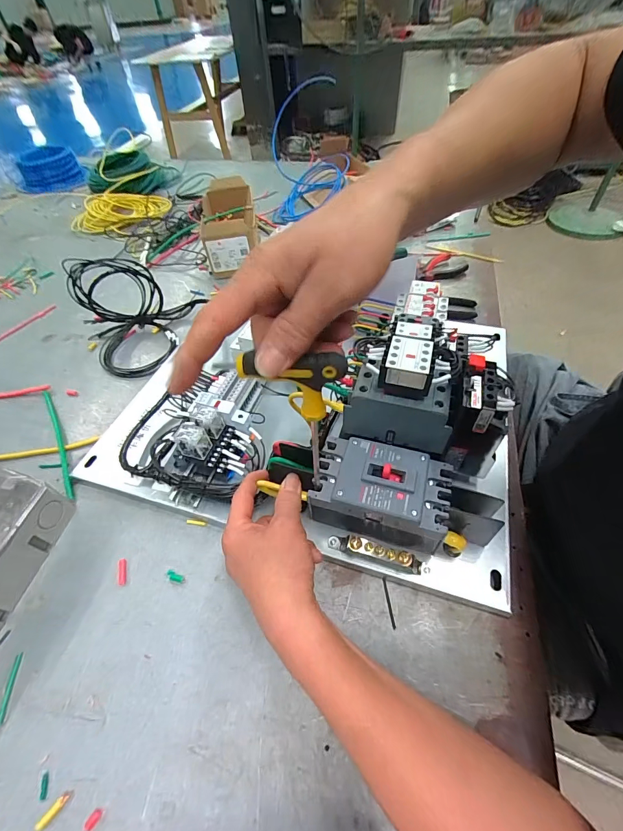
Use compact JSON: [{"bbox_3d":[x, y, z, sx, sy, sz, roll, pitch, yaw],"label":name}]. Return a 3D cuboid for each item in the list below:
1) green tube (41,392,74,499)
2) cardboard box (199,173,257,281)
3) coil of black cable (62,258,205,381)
[{"bbox_3d":[-0.347,0.031,0.493,0.009,0.004,0.208,-29,55,-18],"label":"green tube"},{"bbox_3d":[-0.176,-0.413,0.781,0.119,0.096,0.247,-11,52,-5],"label":"cardboard box"},{"bbox_3d":[-0.277,-0.180,0.583,0.194,0.132,0.175,-26,54,-16],"label":"coil of black cable"}]

